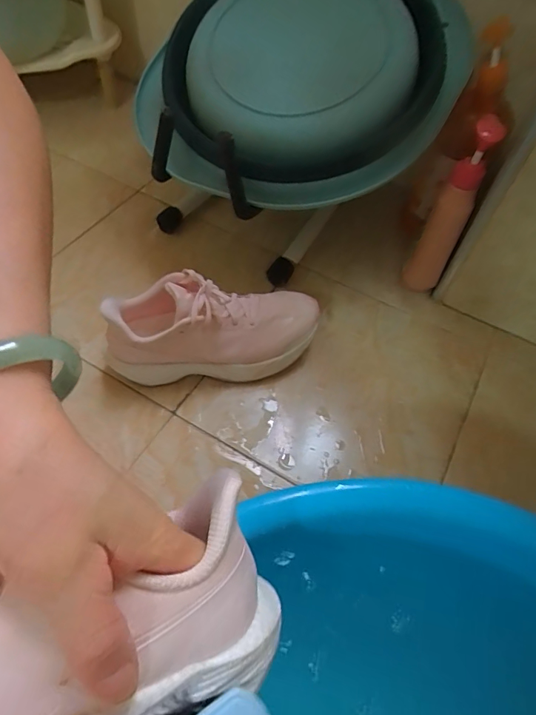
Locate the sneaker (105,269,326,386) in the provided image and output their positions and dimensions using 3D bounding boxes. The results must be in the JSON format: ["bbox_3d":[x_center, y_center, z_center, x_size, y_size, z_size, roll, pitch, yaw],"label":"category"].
[{"bbox_3d":[-0.060,-0.033,0.512,0.243,0.112,0.091,-7,58,-7],"label":"sneaker"}]

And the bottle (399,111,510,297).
[{"bbox_3d":[0.234,-0.179,0.567,0.048,0.222,0.046,28,60,15],"label":"bottle"}]

